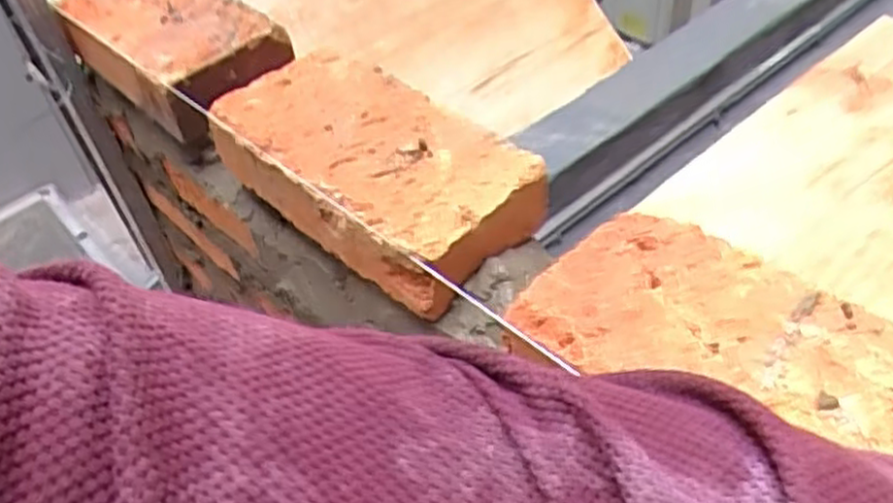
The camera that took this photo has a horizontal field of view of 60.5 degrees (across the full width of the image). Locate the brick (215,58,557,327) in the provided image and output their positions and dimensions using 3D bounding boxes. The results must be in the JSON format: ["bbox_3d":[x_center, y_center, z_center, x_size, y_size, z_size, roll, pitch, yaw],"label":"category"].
[{"bbox_3d":[-0.041,-0.046,0.424,0.190,0.050,0.104,32,55,33],"label":"brick"}]

